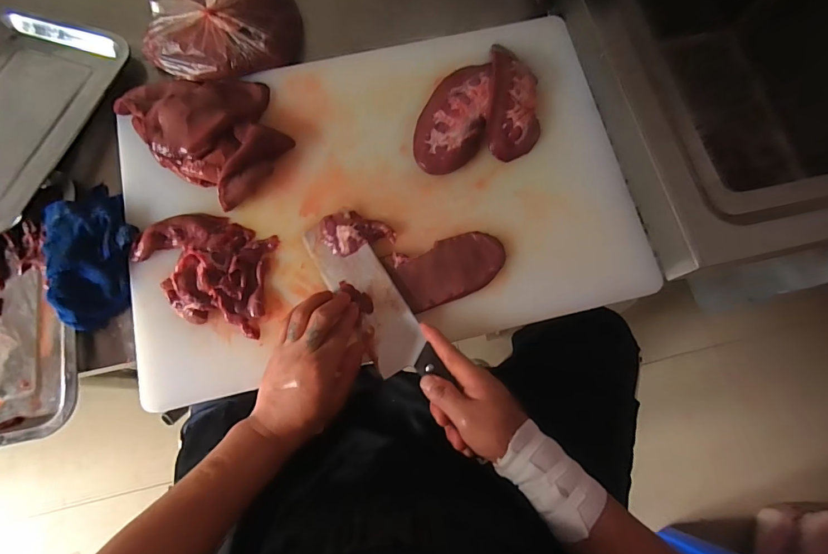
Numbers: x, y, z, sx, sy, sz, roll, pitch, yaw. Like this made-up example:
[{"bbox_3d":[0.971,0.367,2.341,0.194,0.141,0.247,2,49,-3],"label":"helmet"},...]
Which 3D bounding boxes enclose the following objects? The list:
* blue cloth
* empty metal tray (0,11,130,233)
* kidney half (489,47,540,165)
[{"bbox_3d":[-0.362,-0.035,0.473,0.082,0.036,0.174,-16,79,-4],"label":"blue cloth"},{"bbox_3d":[-0.503,-0.198,0.523,0.198,0.058,0.307,20,78,4],"label":"empty metal tray"},{"bbox_3d":[0.125,-0.219,0.523,0.063,0.034,0.143,2,78,0],"label":"kidney half"}]

